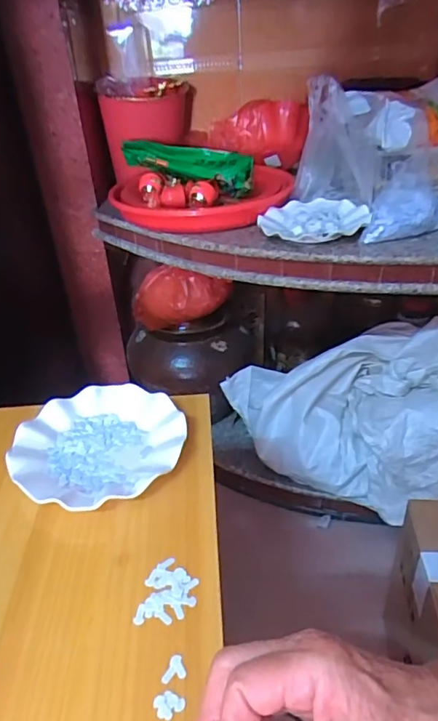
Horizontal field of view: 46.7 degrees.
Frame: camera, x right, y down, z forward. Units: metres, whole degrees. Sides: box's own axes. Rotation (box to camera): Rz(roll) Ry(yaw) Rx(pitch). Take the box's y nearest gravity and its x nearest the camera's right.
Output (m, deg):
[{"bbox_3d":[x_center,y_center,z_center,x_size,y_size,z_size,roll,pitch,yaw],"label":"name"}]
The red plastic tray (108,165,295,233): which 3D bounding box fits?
[{"bbox_3d":[-0.044,-0.327,0.994,0.363,0.062,0.292,0,33,7],"label":"red plastic tray"}]

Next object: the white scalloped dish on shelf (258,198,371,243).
[{"bbox_3d":[0.160,-0.243,0.866,0.177,0.027,0.154,-3,33,1],"label":"white scalloped dish on shelf"}]

